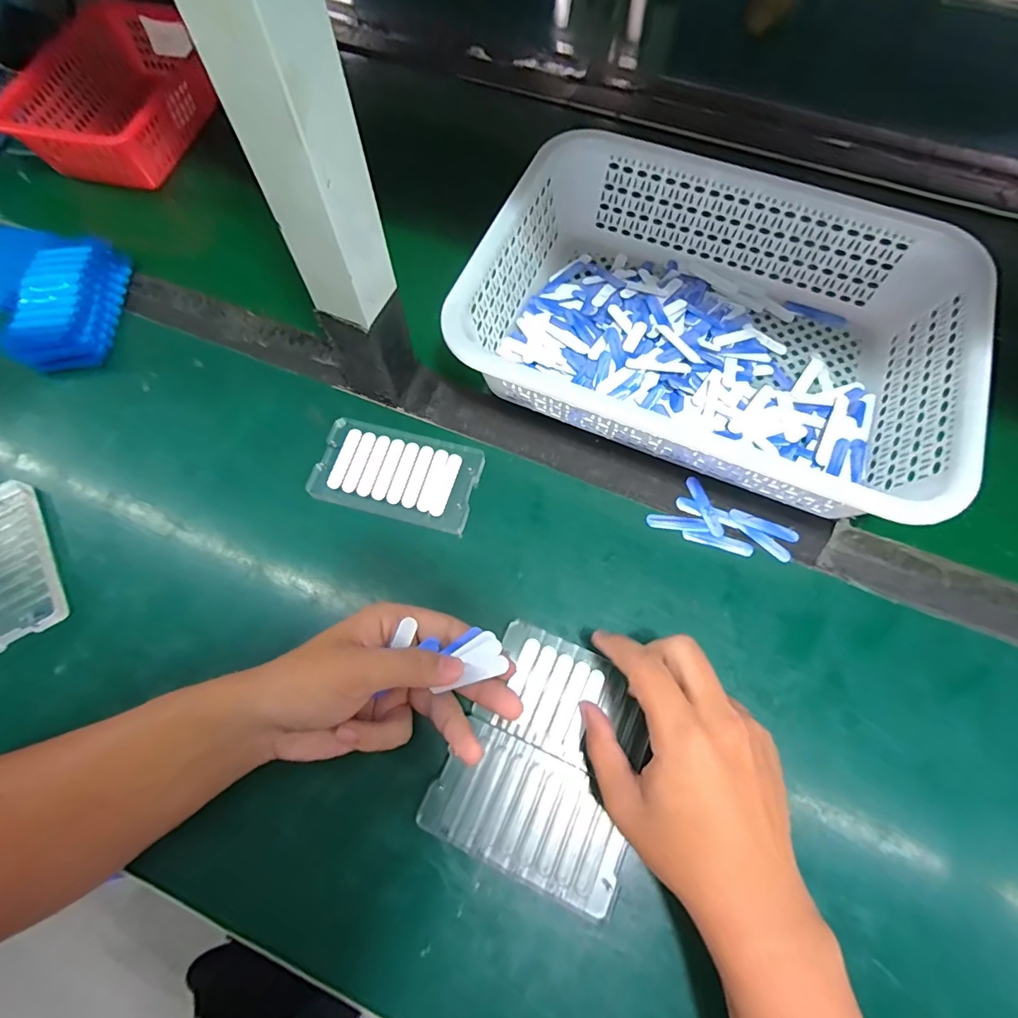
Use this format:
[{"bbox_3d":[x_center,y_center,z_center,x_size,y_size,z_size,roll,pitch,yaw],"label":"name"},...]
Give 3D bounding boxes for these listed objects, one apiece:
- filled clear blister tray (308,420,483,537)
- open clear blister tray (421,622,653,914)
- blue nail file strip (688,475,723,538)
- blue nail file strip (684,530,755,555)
[{"bbox_3d":[-0.086,-0.027,0.382,0.122,0.010,0.070,14,68,5],"label":"filled clear blister tray"},{"bbox_3d":[0.026,0.152,0.308,0.114,0.014,0.133,23,69,8],"label":"open clear blister tray"},{"bbox_3d":[0.147,-0.003,0.374,0.009,0.004,0.051,-15,69,-7],"label":"blue nail file strip"},{"bbox_3d":[0.154,0.023,0.366,0.050,0.004,0.011,16,68,6],"label":"blue nail file strip"}]

